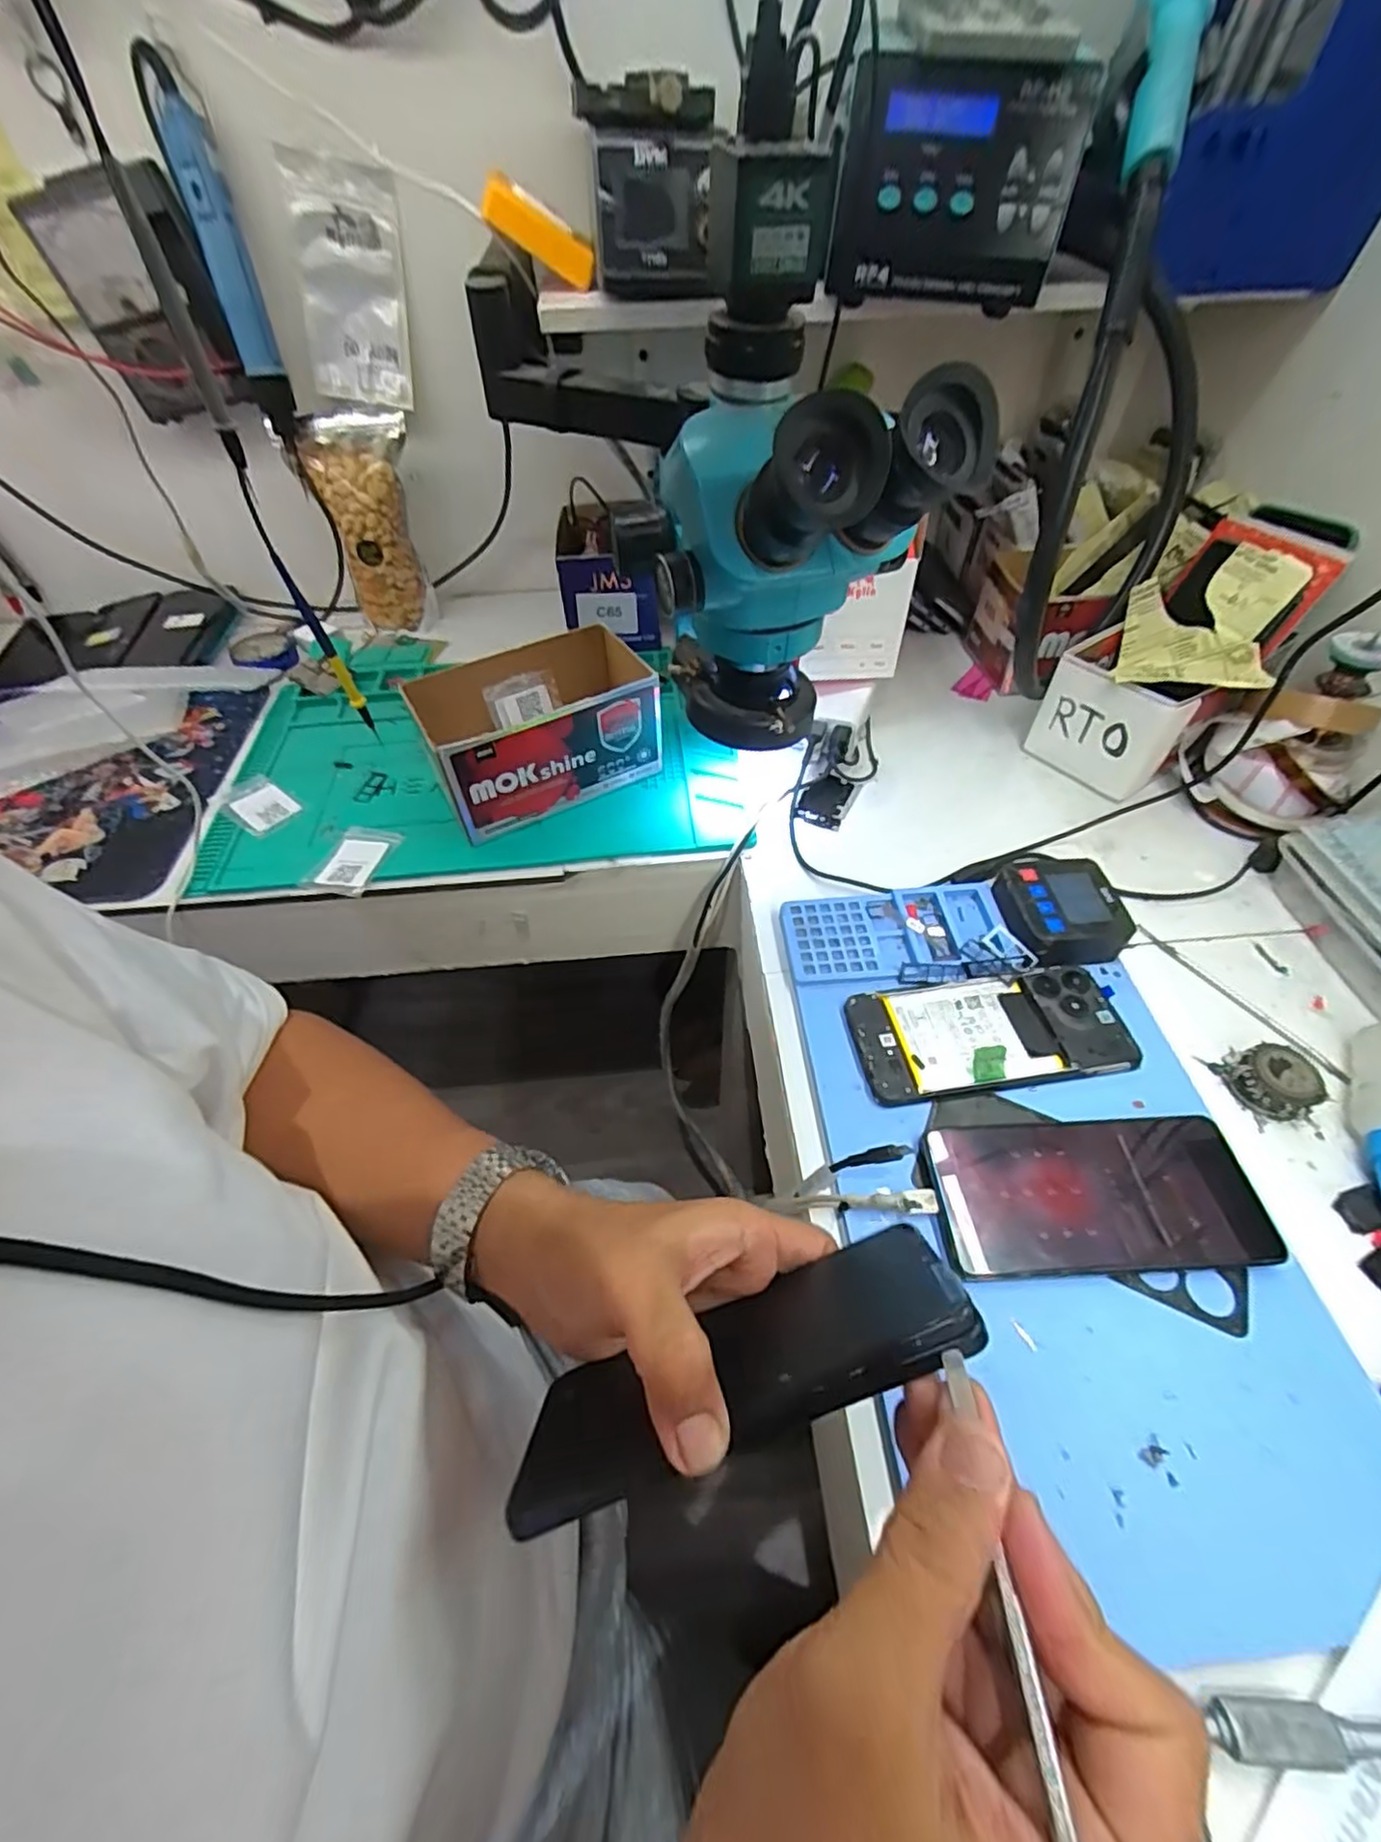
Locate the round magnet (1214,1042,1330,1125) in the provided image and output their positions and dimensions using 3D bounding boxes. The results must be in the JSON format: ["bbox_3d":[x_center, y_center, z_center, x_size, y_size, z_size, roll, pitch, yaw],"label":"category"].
[{"bbox_3d":[0.337,0.094,0.388,0.038,0.023,0.039,-1,52,2],"label":"round magnet"}]

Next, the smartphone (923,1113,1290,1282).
[{"bbox_3d":[0.210,0.142,0.350,0.161,0.011,0.075,-3,51,0],"label":"smartphone"}]

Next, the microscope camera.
[{"bbox_3d":[0.036,-0.322,0.331,0.055,0.079,0.053,1,51,2],"label":"microscope camera"}]

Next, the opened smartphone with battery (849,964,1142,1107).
[{"bbox_3d":[0.182,0.064,0.406,0.163,0.013,0.072,-8,52,-4],"label":"opened smartphone with battery"}]

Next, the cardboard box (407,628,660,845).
[{"bbox_3d":[-0.120,-0.156,0.549,0.176,0.094,0.101,-26,55,-17],"label":"cardboard box"}]

